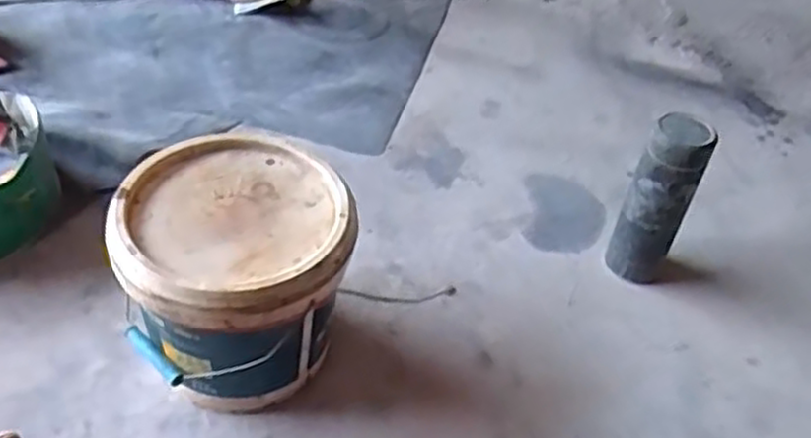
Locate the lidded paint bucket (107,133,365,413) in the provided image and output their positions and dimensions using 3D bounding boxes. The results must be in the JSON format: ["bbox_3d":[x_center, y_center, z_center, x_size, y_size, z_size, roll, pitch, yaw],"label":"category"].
[{"bbox_3d":[-0.157,0.060,0.729,0.199,0.193,0.203,5,45,-5],"label":"lidded paint bucket"}]

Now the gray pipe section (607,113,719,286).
[{"bbox_3d":[0.290,-0.016,0.862,0.062,0.211,0.059,3,44,-3],"label":"gray pipe section"}]

